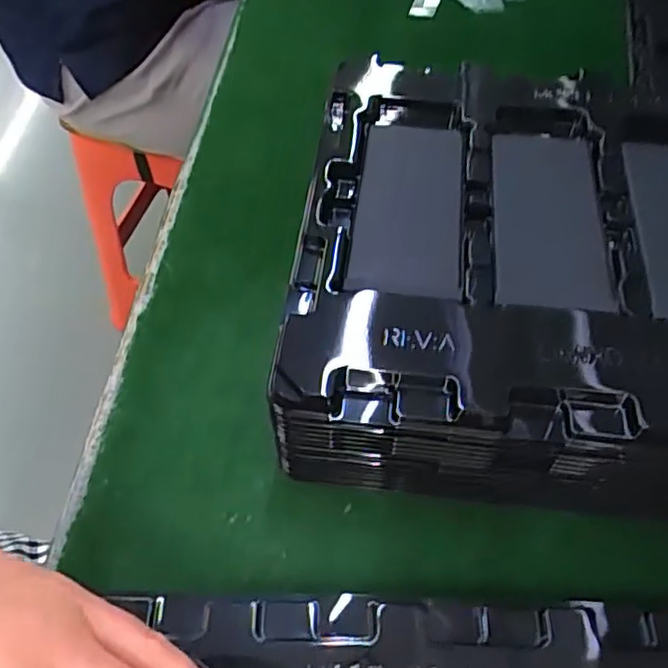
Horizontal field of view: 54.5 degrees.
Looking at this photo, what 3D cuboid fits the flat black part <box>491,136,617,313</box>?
[{"bbox_3d":[0.095,-0.054,0.290,0.045,0.008,0.109,6,56,5],"label":"flat black part"}]

